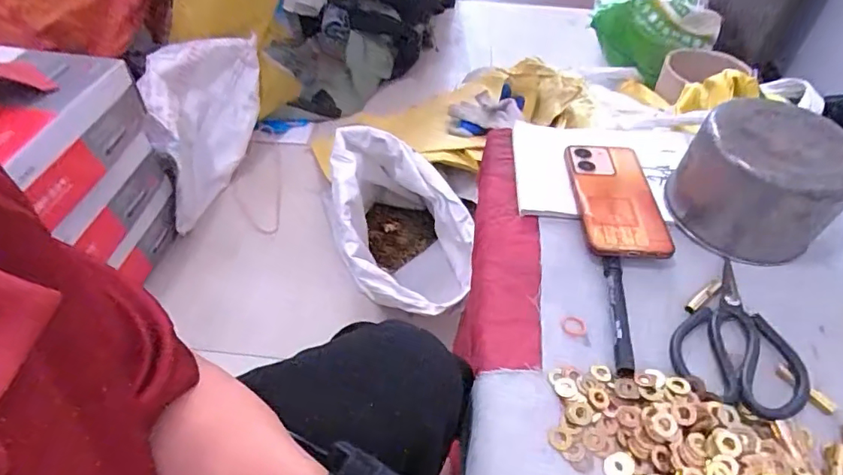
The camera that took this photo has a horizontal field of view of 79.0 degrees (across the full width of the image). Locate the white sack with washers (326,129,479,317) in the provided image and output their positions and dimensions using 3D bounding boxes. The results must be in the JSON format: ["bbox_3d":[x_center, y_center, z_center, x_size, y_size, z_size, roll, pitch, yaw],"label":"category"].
[{"bbox_3d":[-0.052,-0.028,0.914,0.202,0.306,0.345,-11,47,-11],"label":"white sack with washers"}]

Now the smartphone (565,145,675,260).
[{"bbox_3d":[0.195,-0.042,0.517,0.074,0.013,0.155,-4,48,3],"label":"smartphone"}]

